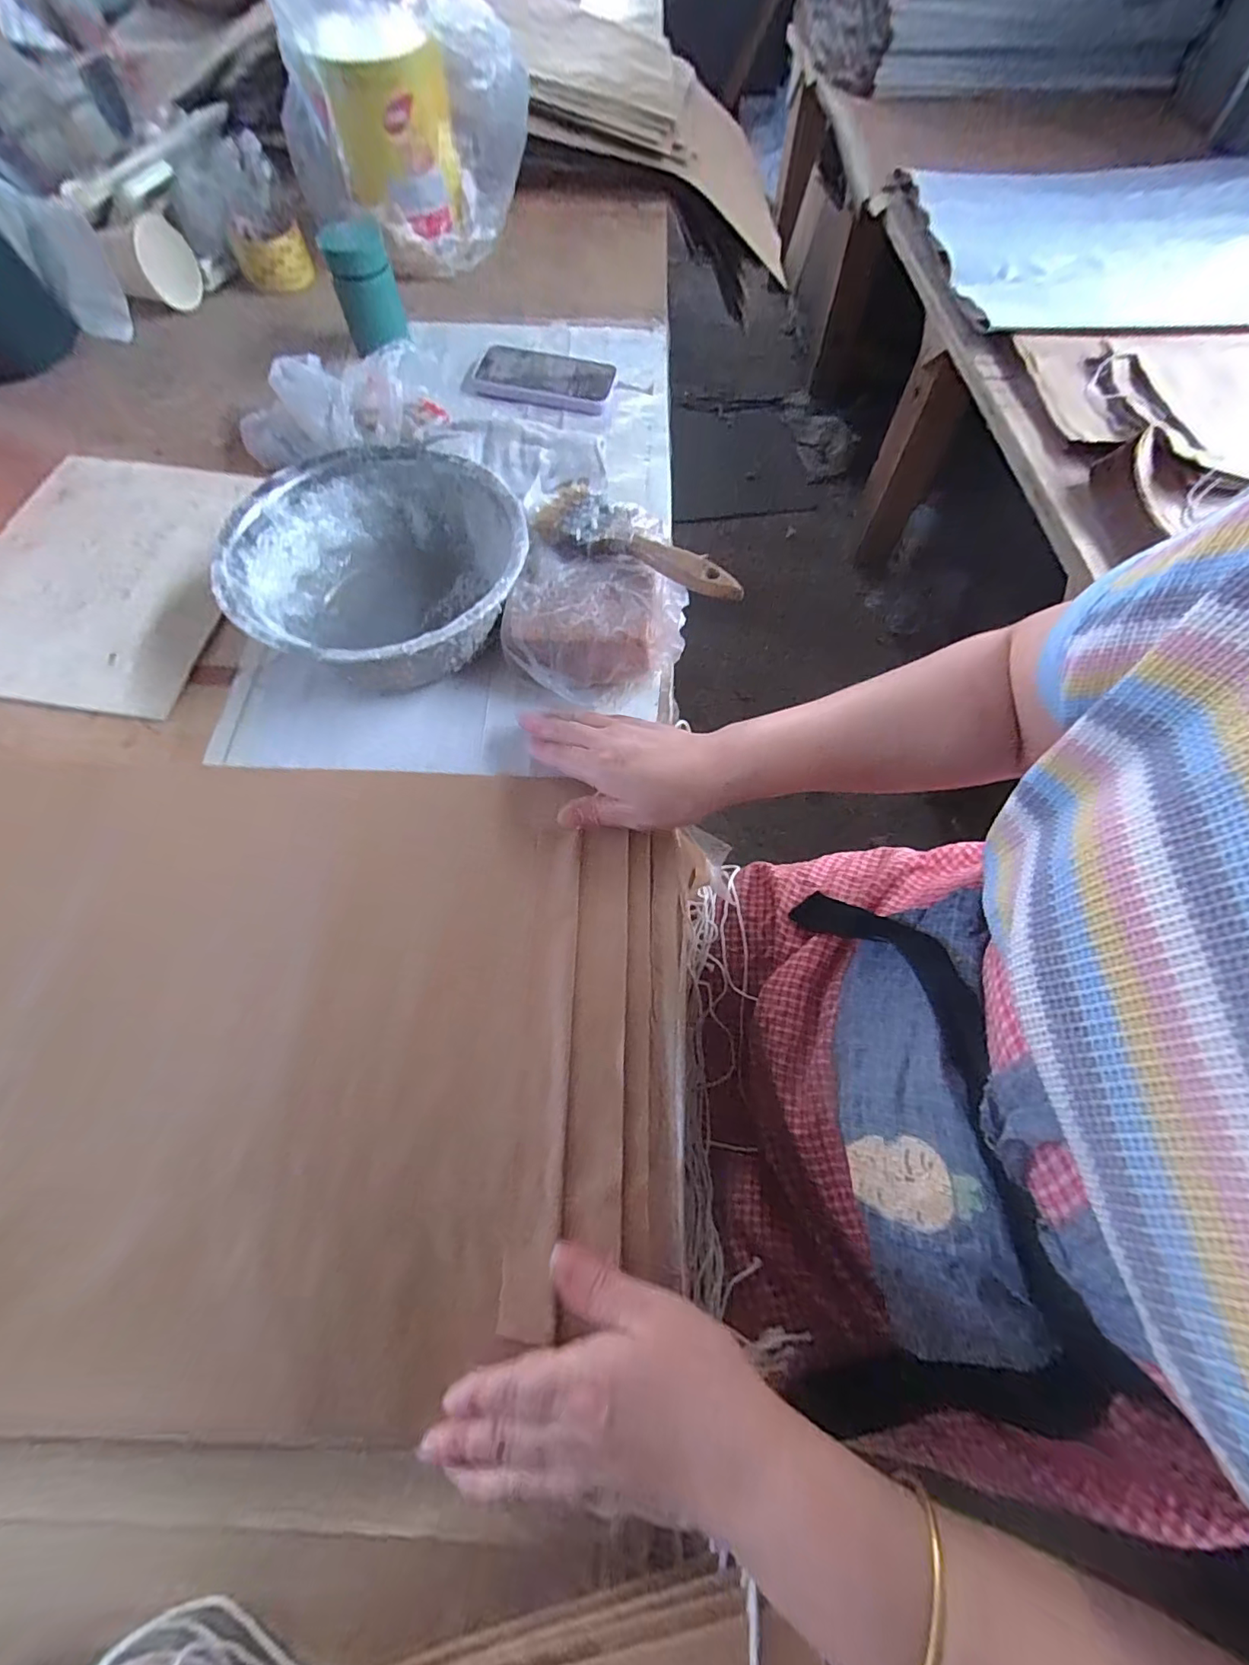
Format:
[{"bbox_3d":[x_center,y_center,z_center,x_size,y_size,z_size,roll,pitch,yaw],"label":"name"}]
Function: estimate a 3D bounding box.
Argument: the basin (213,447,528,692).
[{"bbox_3d":[-0.185,-0.200,0.428,0.207,0.079,0.215,0,68,-1],"label":"basin"}]

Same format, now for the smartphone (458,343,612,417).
[{"bbox_3d":[-0.096,-0.505,0.597,0.161,0.011,0.083,13,68,4],"label":"smartphone"}]

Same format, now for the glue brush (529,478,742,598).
[{"bbox_3d":[0.008,-0.211,0.399,0.174,0.015,0.050,33,87,16],"label":"glue brush"}]

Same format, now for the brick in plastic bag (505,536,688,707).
[{"bbox_3d":[-0.021,-0.161,0.422,0.133,0.060,0.104,9,68,3],"label":"brick in plastic bag"}]

